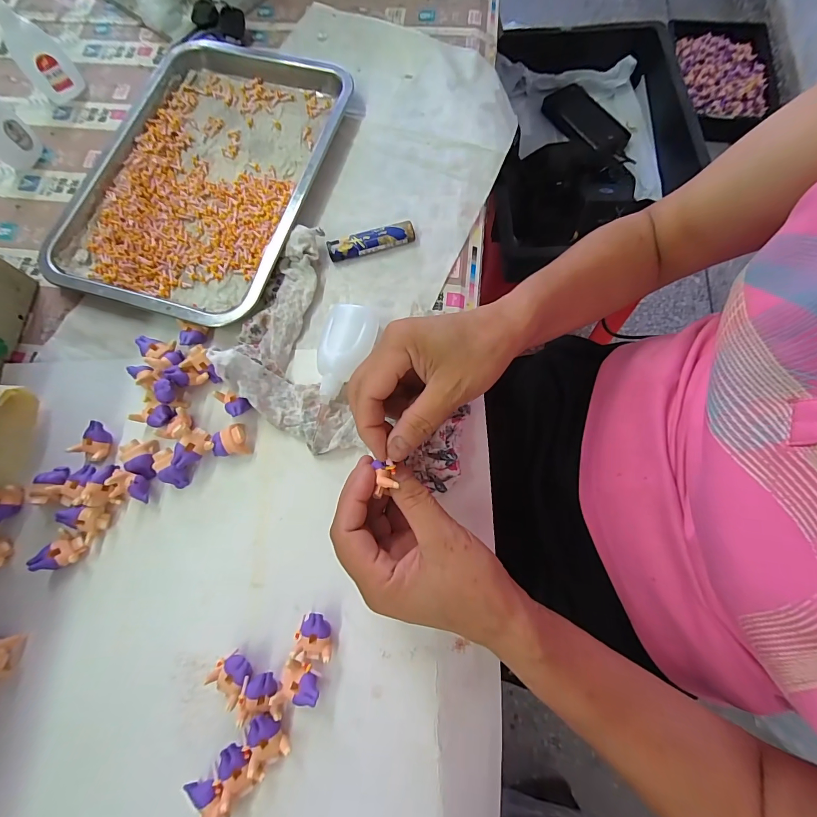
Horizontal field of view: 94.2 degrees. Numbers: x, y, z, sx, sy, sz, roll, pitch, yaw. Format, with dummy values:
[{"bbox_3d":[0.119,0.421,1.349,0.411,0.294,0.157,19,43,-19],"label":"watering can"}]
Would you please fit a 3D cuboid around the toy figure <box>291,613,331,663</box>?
[{"bbox_3d":[-0.064,0.154,0.258,0.025,0.011,0.028,3,74,2],"label":"toy figure"}]

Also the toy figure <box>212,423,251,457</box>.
[{"bbox_3d":[-0.140,0.024,0.300,0.026,0.014,0.025,-6,74,-1],"label":"toy figure"}]

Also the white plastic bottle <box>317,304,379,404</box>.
[{"bbox_3d":[-0.053,-0.044,0.311,0.041,0.023,0.083,16,74,5],"label":"white plastic bottle"}]

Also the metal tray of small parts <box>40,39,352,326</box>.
[{"bbox_3d":[-0.210,-0.235,0.372,0.243,0.018,0.310,14,74,5],"label":"metal tray of small parts"}]

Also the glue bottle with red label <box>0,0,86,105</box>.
[{"bbox_3d":[-0.378,-0.364,0.377,0.044,0.094,0.028,-39,77,-10],"label":"glue bottle with red label"}]

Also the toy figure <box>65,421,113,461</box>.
[{"bbox_3d":[-0.248,0.025,0.300,0.025,0.013,0.027,18,75,6],"label":"toy figure"}]

